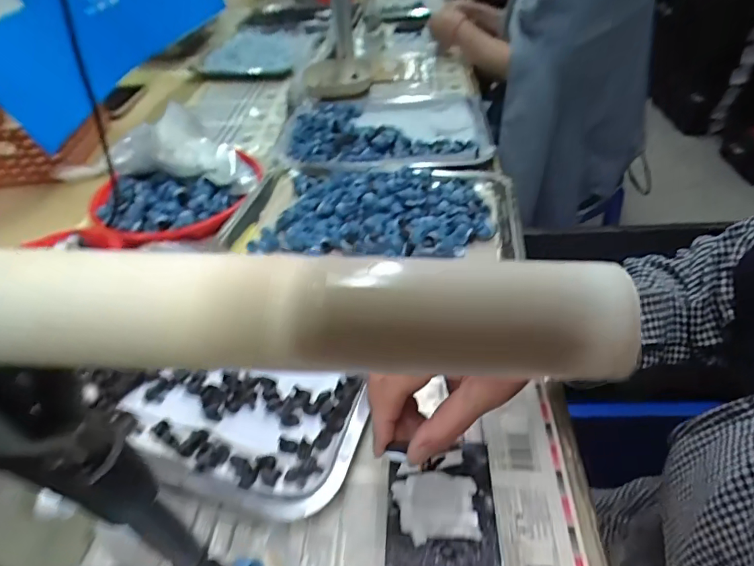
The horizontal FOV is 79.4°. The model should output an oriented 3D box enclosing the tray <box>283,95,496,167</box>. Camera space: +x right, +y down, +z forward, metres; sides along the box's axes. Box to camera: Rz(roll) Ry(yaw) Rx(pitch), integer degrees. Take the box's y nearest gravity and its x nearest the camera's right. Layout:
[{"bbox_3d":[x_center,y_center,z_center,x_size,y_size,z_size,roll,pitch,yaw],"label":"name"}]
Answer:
[{"bbox_3d":[0.010,-0.265,0.781,0.352,0.046,0.285,2,43,6],"label":"tray"}]

